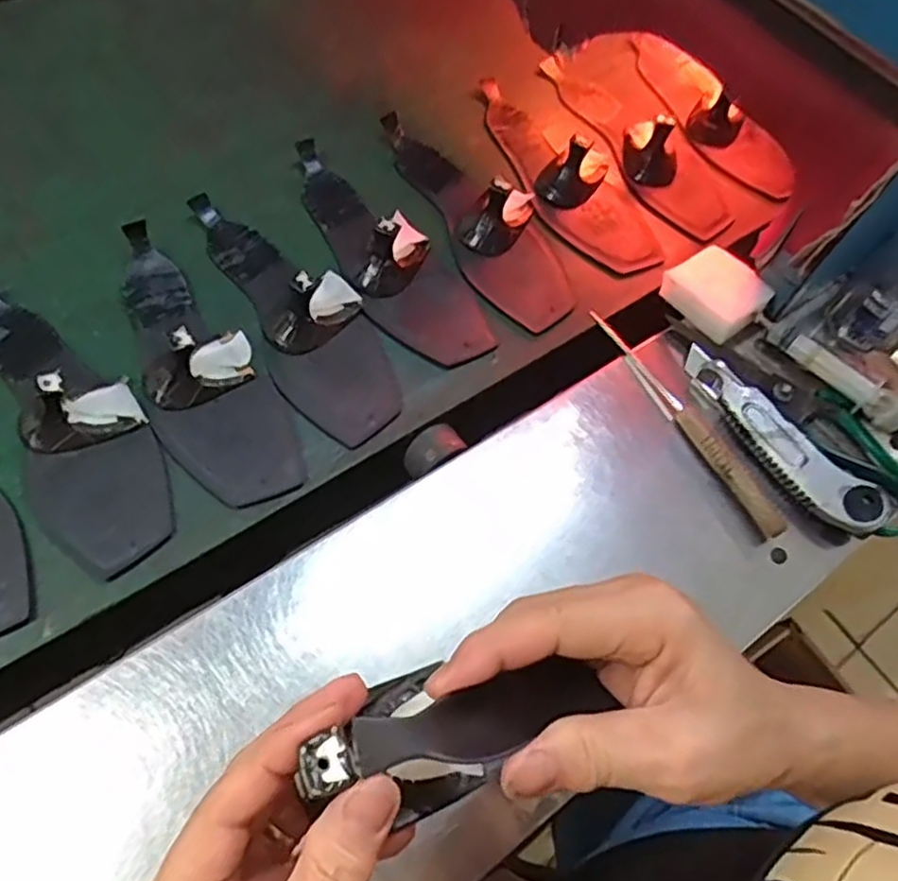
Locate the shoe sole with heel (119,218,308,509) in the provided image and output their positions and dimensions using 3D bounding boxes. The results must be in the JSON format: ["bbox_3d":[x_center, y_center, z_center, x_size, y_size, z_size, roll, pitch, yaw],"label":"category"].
[{"bbox_3d":[-0.172,-0.061,0.467,0.077,0.048,0.226,-28,69,-18],"label":"shoe sole with heel"}]

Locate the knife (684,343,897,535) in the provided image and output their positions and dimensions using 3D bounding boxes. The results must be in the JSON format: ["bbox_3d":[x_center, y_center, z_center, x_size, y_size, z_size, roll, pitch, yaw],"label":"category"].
[{"bbox_3d":[0.220,-0.003,0.477,0.036,0.021,0.163,-36,72,-21],"label":"knife"}]

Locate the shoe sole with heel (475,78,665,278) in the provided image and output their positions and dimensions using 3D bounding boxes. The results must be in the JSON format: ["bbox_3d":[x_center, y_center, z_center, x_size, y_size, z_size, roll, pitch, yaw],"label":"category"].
[{"bbox_3d":[0.098,-0.238,0.593,0.081,0.041,0.233,-21,67,-16],"label":"shoe sole with heel"}]

